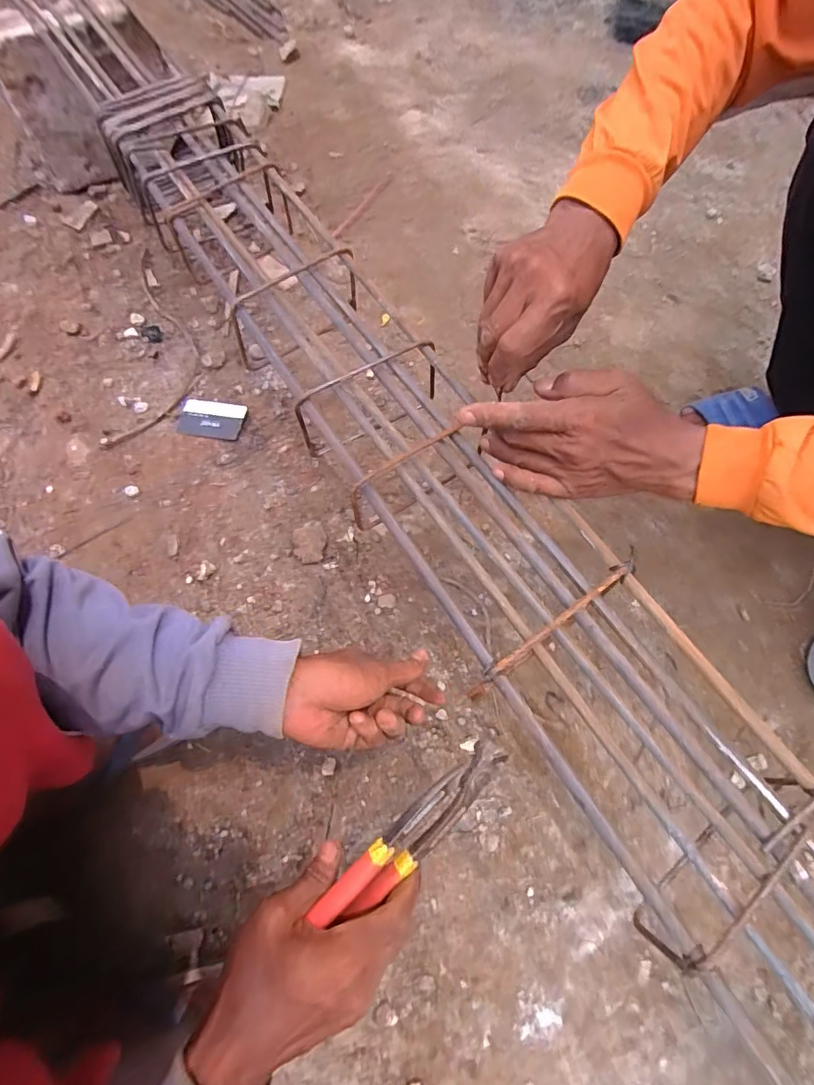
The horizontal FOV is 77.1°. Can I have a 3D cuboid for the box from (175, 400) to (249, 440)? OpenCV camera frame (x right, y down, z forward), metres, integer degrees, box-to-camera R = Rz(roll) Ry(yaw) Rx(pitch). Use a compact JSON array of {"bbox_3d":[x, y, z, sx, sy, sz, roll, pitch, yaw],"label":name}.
[{"bbox_3d":[-0.265,-0.167,0.692,0.087,0.005,0.055,10,67,5],"label":"box"}]

